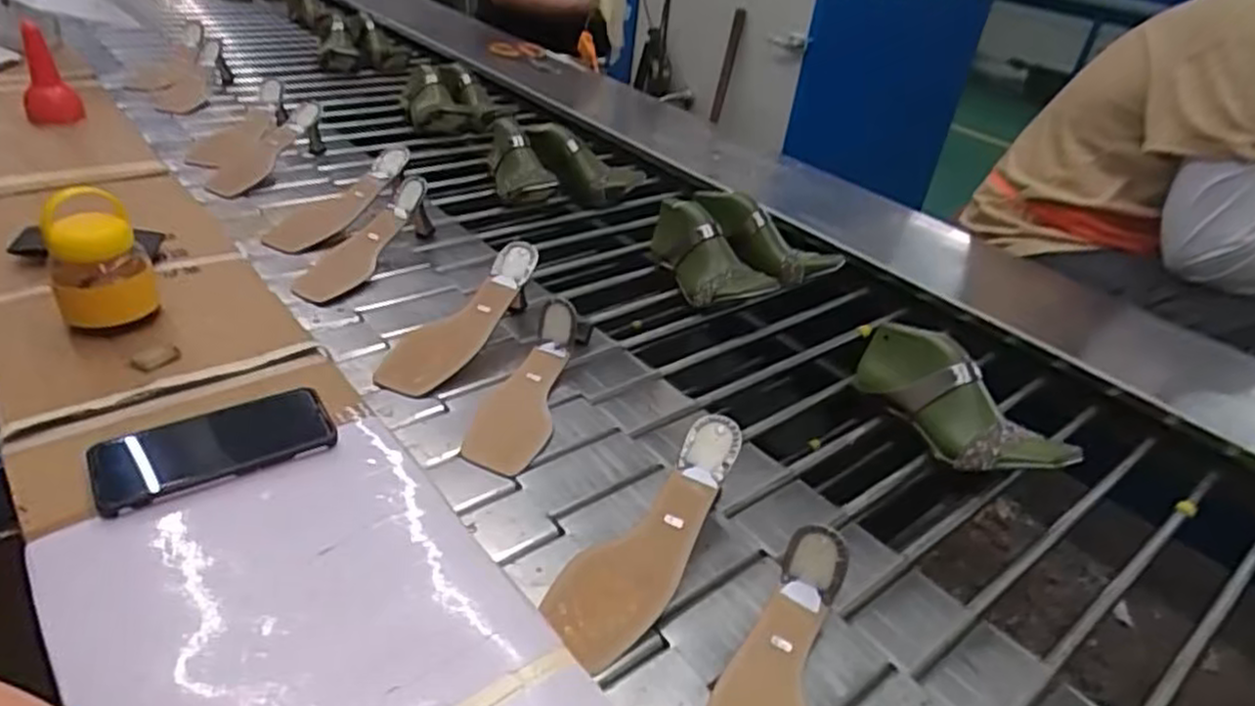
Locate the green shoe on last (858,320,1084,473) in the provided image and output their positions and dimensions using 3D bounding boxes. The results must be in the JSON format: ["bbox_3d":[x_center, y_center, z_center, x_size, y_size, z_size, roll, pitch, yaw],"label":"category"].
[{"bbox_3d":[0.331,0.056,0.764,0.076,0.090,0.224,-18,41,-33],"label":"green shoe on last"}]

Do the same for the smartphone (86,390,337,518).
[{"bbox_3d":[-0.323,0.069,0.589,0.164,0.013,0.089,-14,42,-31],"label":"smartphone"}]

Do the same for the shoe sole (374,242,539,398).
[{"bbox_3d":[-0.179,-0.038,0.815,0.086,0.026,0.231,26,60,25],"label":"shoe sole"}]

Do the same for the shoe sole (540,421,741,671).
[{"bbox_3d":[0.021,0.138,0.586,0.072,0.021,0.219,26,58,25],"label":"shoe sole"}]

